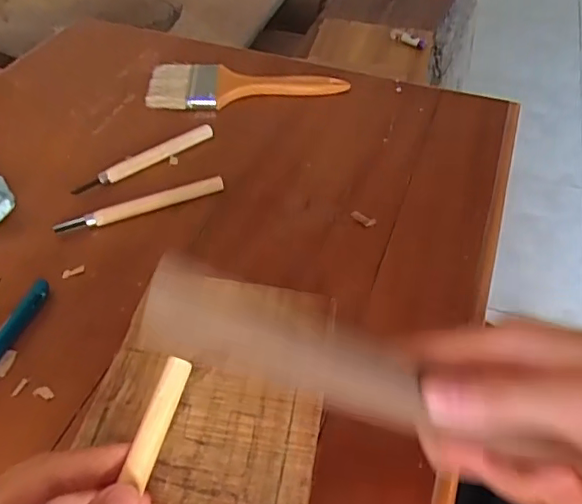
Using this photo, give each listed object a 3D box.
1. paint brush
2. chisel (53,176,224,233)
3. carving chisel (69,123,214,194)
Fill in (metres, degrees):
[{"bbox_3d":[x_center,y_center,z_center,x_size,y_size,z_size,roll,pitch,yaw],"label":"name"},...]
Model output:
[{"bbox_3d":[-0.043,-0.165,0.545,0.187,0.012,0.067,-1,47,-2],"label":"paint brush"},{"bbox_3d":[-0.113,-0.035,0.427,0.127,0.010,0.014,-20,51,-18],"label":"chisel"},{"bbox_3d":[-0.120,-0.077,0.469,0.126,0.012,0.013,-30,55,-25],"label":"carving chisel"}]

